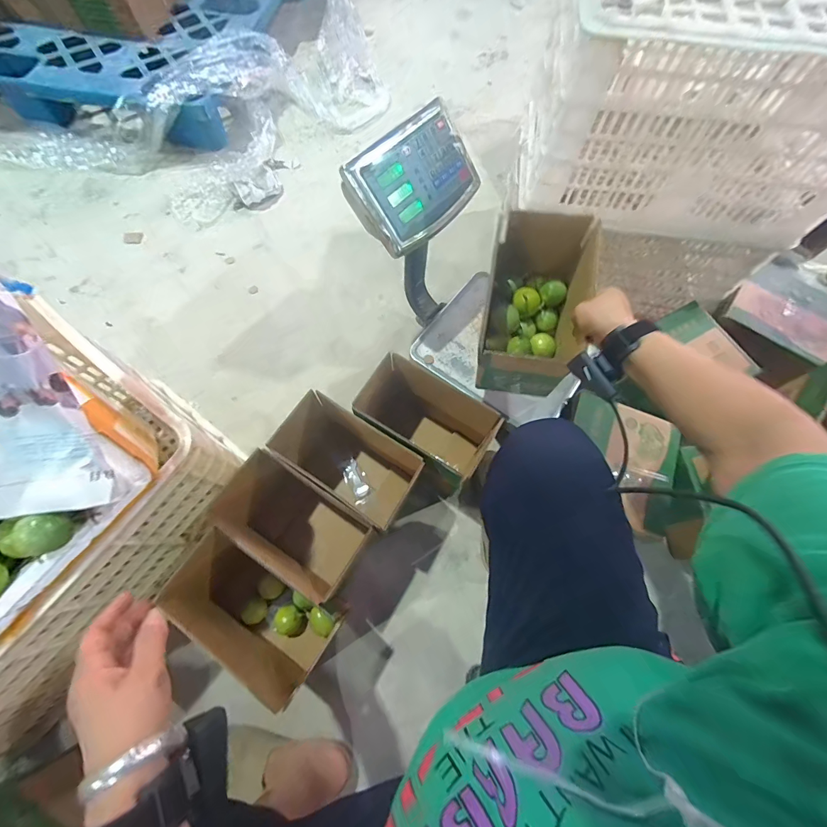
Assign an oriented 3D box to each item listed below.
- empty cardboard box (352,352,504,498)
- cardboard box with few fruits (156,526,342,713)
[{"bbox_3d":[0.014,0.032,0.741,0.241,0.225,0.142,36,73,12],"label":"empty cardboard box"},{"bbox_3d":[-0.250,0.319,0.625,0.220,0.257,0.138,32,72,10],"label":"cardboard box with few fruits"}]

